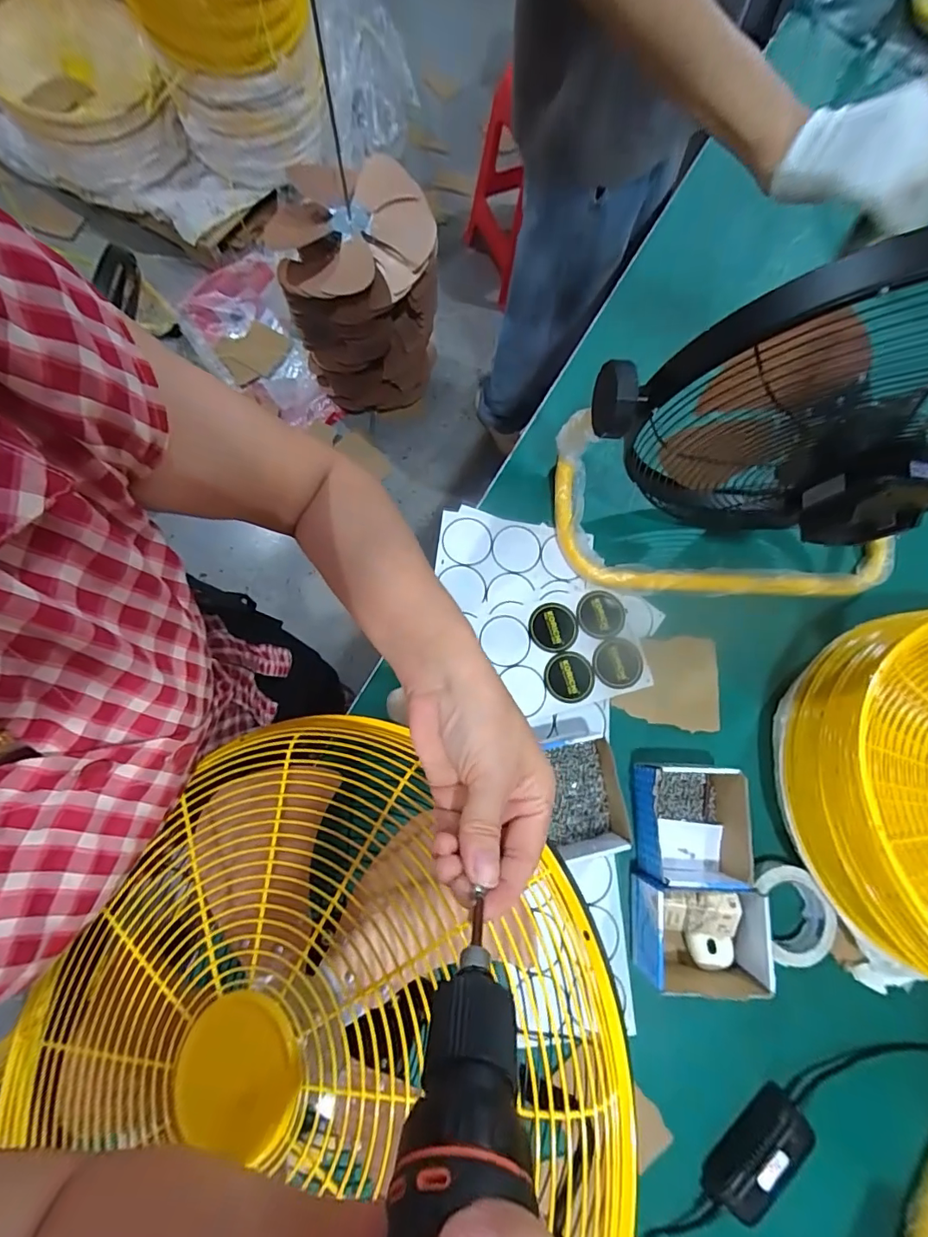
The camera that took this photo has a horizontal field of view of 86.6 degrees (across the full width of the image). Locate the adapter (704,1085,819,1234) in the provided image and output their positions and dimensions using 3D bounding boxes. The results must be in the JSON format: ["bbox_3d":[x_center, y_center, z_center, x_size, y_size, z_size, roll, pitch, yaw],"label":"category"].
[{"bbox_3d":[0.331,0.604,0.553,0.134,0.034,0.057,-40,84,-9],"label":"adapter"}]

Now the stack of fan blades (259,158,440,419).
[{"bbox_3d":[-0.265,-0.844,1.326,0.377,0.460,0.364,-11,80,-5],"label":"stack of fan blades"}]

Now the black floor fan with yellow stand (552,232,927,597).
[{"bbox_3d":[0.365,-0.174,0.498,0.461,0.455,0.221,-4,79,-4],"label":"black floor fan with yellow stand"}]

